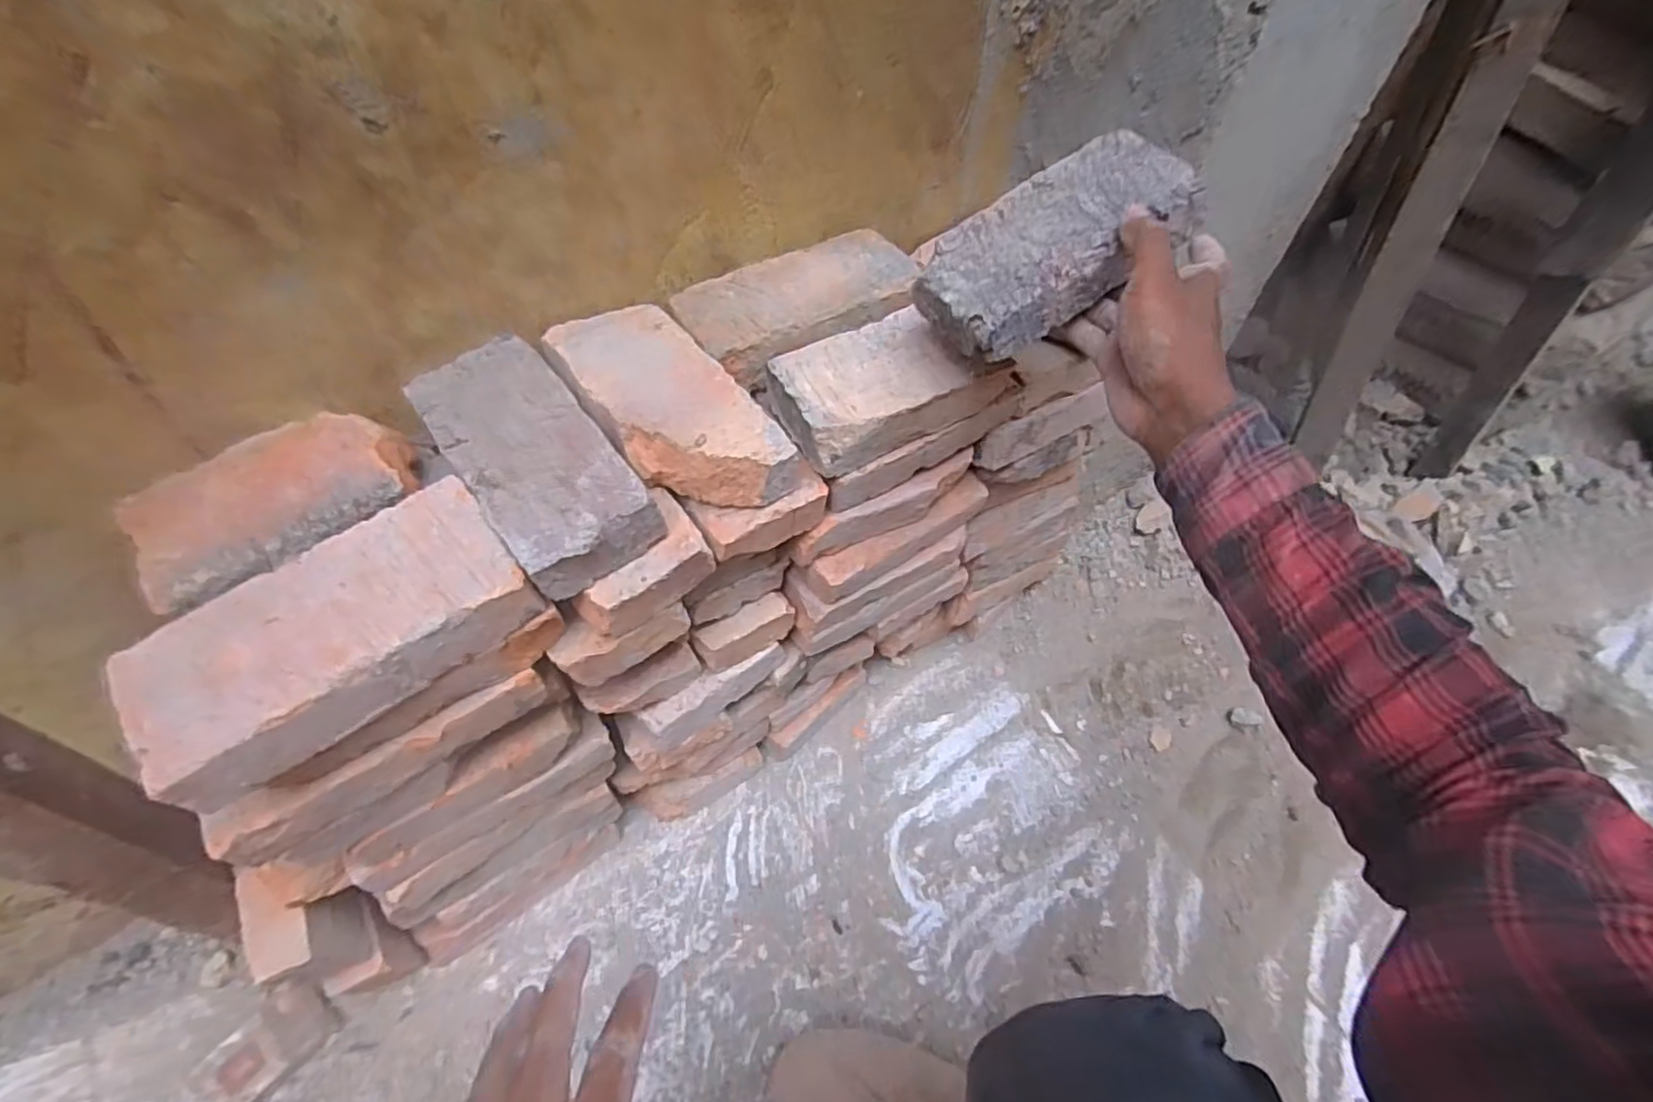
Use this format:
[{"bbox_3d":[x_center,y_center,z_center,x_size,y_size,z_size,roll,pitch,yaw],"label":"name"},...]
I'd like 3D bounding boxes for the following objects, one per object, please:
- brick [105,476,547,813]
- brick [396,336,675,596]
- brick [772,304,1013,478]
[{"bbox_3d":[-0.261,0.043,0.383,0.181,0.048,0.088,-33,62,-24],"label":"brick"},{"bbox_3d":[-0.183,-0.057,0.443,0.079,0.048,0.170,-33,62,-24],"label":"brick"},{"bbox_3d":[0.050,-0.126,0.516,0.179,0.043,0.090,-27,59,-21],"label":"brick"}]

